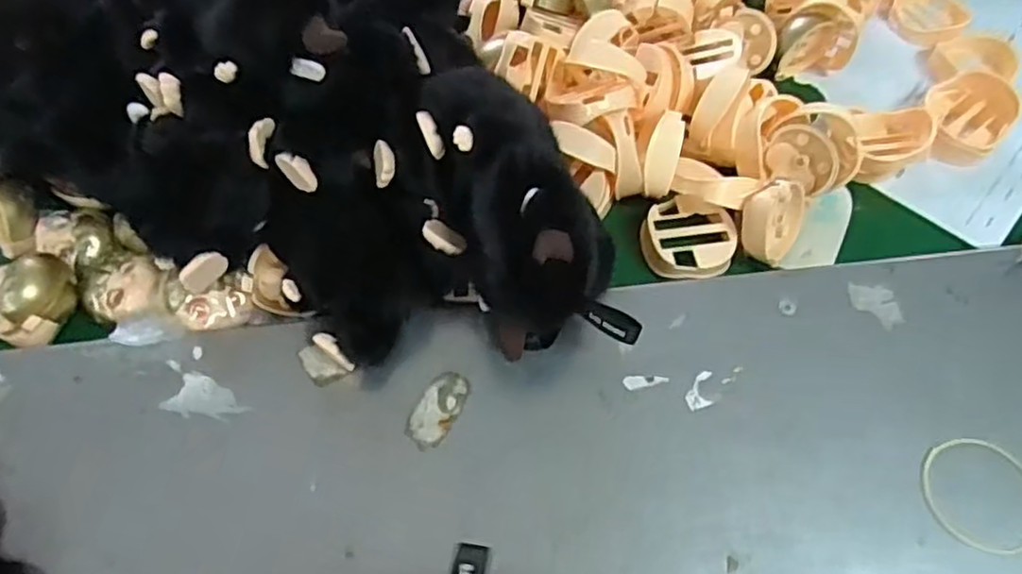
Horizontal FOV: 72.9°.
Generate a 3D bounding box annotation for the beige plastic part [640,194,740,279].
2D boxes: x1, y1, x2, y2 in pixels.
[{"bbox_3d":[0.108,-0.028,0.427,0.056,0.015,0.052,16,61,8],"label":"beige plastic part"}]

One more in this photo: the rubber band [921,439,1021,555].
[{"bbox_3d":[0.227,0.099,0.332,0.056,0.004,0.054,0,60,0],"label":"rubber band"}]

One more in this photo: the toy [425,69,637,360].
[{"bbox_3d":[0.005,-0.040,0.357,0.078,0.065,0.161,-24,87,-12],"label":"toy"}]

